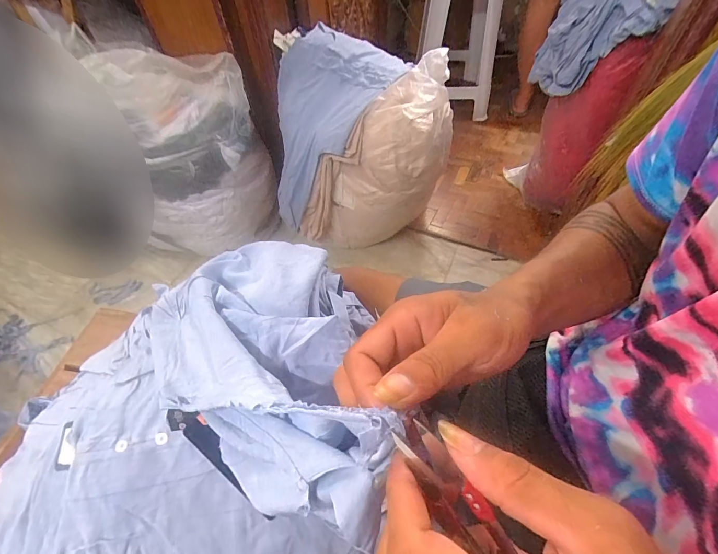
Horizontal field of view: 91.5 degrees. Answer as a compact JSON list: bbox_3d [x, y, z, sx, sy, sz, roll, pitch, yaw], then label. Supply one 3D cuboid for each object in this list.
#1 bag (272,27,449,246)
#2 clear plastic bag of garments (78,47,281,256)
[{"bbox_3d":[0.009,-0.441,1.216,0.556,0.552,0.446,-2,54,2],"label":"bag"},{"bbox_3d":[-0.543,-0.350,1.127,0.498,0.602,0.231,-23,56,-13],"label":"clear plastic bag of garments"}]

